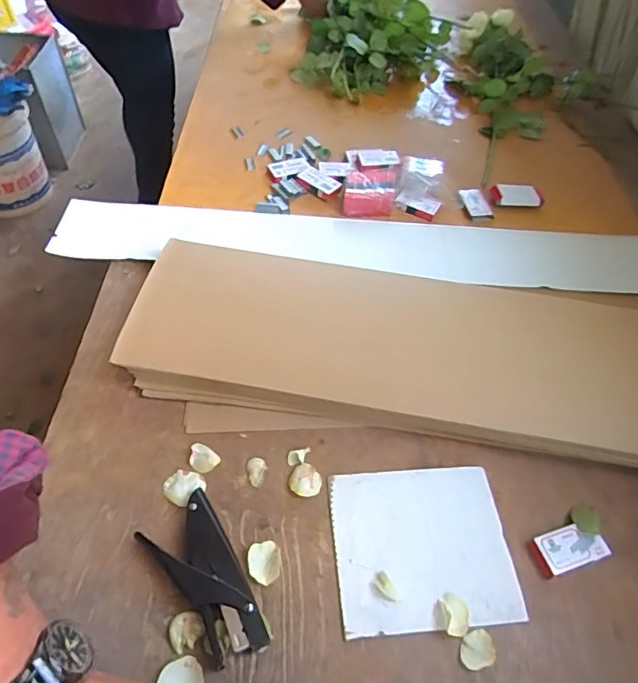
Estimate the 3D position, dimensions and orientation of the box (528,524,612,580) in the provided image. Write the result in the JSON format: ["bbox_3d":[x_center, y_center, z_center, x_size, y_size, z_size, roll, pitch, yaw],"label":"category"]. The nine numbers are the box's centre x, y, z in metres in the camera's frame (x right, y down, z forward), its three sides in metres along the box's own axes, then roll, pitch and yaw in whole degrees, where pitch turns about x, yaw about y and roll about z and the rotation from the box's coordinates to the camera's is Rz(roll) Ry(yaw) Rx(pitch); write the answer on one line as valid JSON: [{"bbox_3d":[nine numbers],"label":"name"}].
[{"bbox_3d":[0.254,0.213,0.530,0.072,0.018,0.038,-14,56,-15],"label":"box"}]

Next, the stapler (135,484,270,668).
[{"bbox_3d":[-0.103,0.220,0.479,0.068,0.026,0.147,-29,61,-23],"label":"stapler"}]

